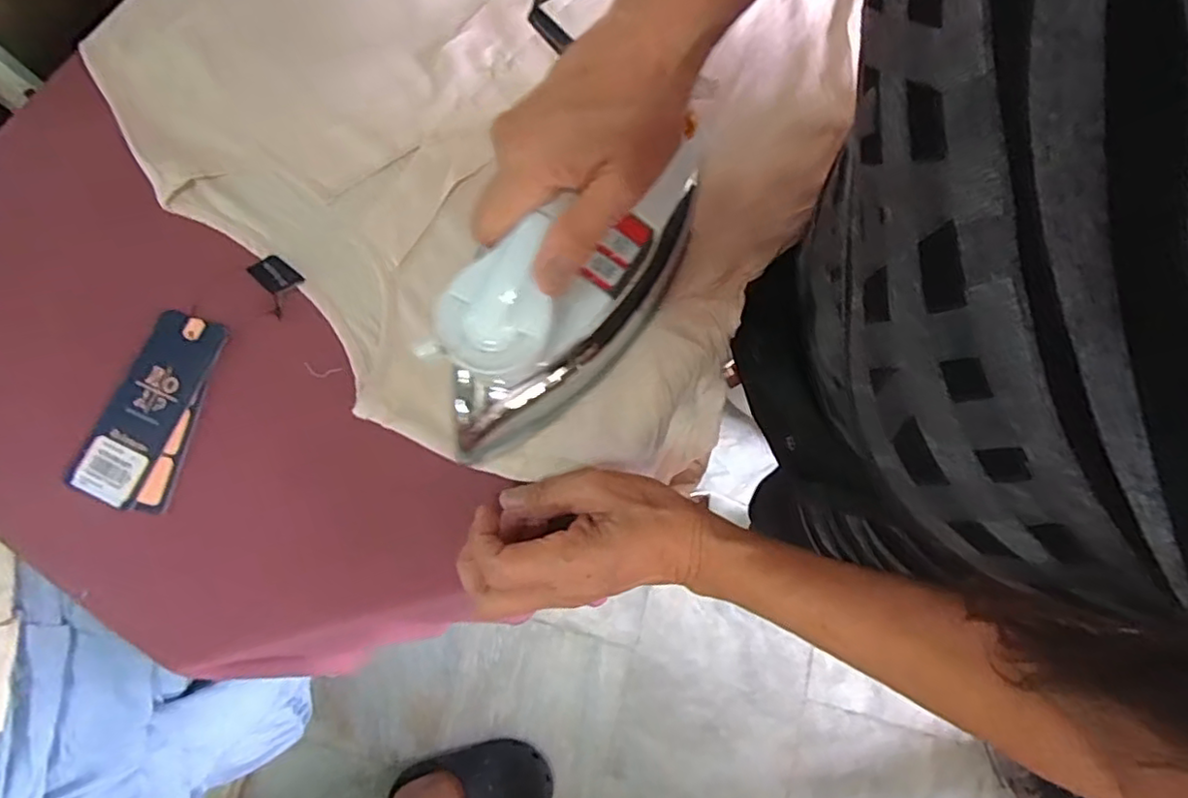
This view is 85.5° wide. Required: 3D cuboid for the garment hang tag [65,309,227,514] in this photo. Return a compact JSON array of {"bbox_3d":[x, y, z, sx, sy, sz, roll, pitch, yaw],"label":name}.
[{"bbox_3d":[-0.268,0.004,0.387,0.057,0.004,0.118,14,80,1],"label":"garment hang tag"}]

